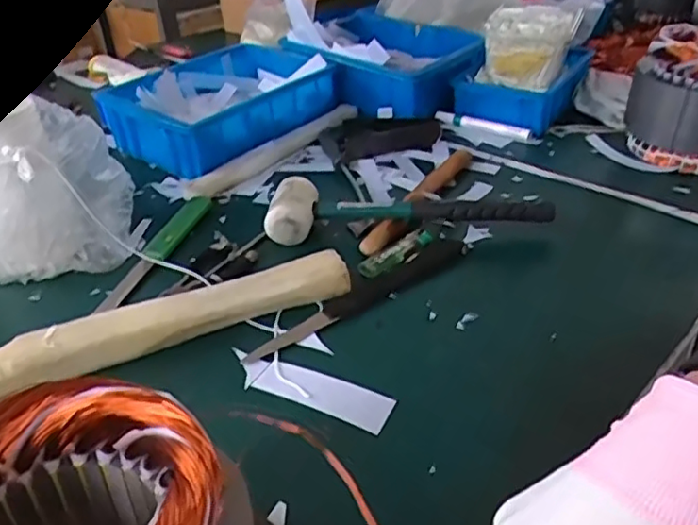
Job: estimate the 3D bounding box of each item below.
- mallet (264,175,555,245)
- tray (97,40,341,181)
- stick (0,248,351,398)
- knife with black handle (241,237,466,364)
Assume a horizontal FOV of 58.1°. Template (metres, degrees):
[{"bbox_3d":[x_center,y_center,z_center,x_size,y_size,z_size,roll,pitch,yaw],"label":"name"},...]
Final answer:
[{"bbox_3d":[0.061,-0.054,0.662,0.287,0.051,0.069,0,33,5],"label":"mallet"},{"bbox_3d":[-0.177,-0.219,0.890,0.203,0.095,0.280,25,42,36],"label":"tray"},{"bbox_3d":[-0.159,0.051,0.528,0.332,0.032,0.047,-16,35,-19],"label":"stick"},{"bbox_3d":[0.013,0.027,0.573,0.243,0.011,0.037,-26,40,-32],"label":"knife with black handle"}]

